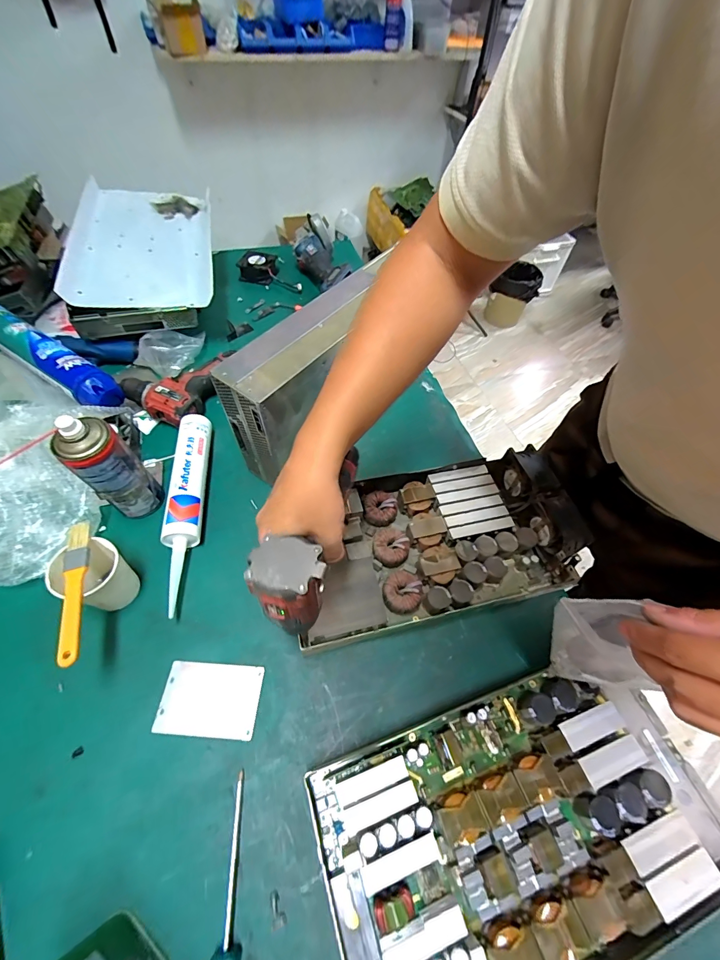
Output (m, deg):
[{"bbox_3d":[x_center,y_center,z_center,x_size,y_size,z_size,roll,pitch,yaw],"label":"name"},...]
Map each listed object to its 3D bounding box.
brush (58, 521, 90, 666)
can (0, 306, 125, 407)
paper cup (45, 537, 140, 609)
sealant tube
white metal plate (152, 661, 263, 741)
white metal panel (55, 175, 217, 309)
[{"bbox_3d":[-0.307,0.114,0.397,0.024,0.009,0.157,-16,58,-14],"label":"brush"},{"bbox_3d":[-0.539,-0.212,0.625,0.349,0.061,0.064,28,58,15],"label":"can"},{"bbox_3d":[-0.315,0.118,0.445,0.068,0.089,0.067,2,55,-2],"label":"paper cup"},{"bbox_3d":[-0.249,0.031,0.533,0.046,0.051,0.304,-4,56,-6],"label":"sealant tube"},{"bbox_3d":[-0.170,0.248,0.418,0.109,0.004,0.071,4,55,0],"label":"white metal plate"},{"bbox_3d":[-0.440,-0.483,0.747,0.252,0.028,0.378,-5,62,-18],"label":"white metal panel"}]

